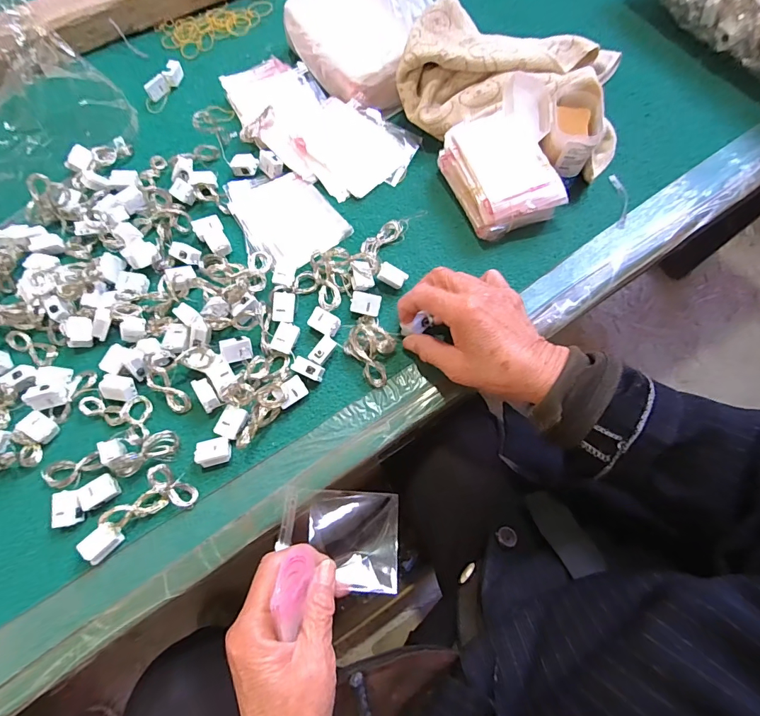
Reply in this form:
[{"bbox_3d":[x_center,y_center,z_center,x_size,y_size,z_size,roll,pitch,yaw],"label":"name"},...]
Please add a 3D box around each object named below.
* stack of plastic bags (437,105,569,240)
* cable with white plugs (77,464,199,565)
[{"bbox_3d":[0.118,-0.184,0.412,0.081,0.052,0.122,-23,71,-6],"label":"stack of plastic bags"},{"bbox_3d":[-0.197,0.127,0.331,0.087,0.025,0.038,-38,73,-10],"label":"cable with white plugs"}]

